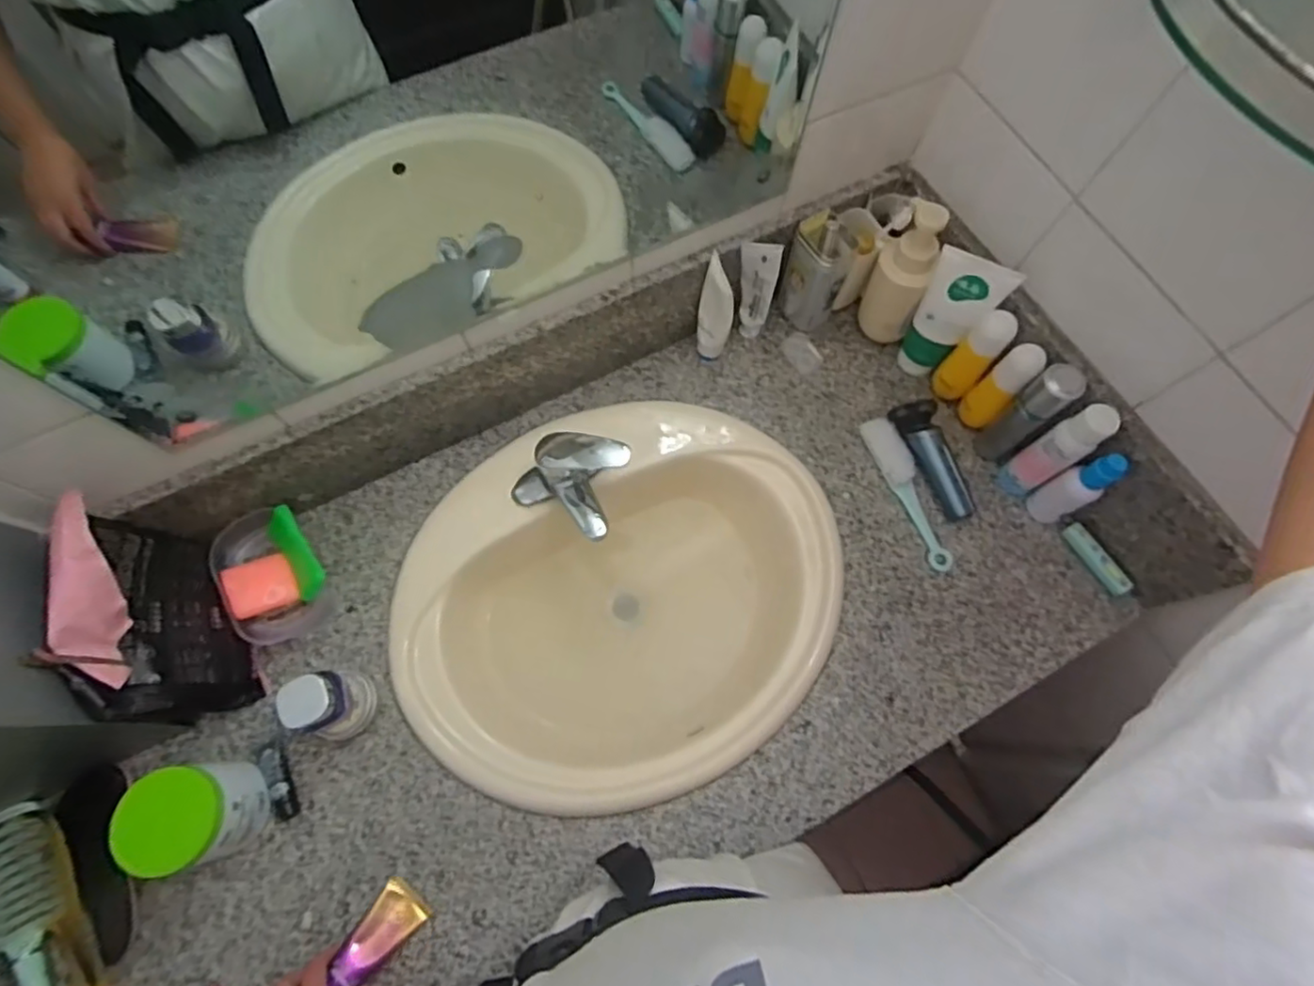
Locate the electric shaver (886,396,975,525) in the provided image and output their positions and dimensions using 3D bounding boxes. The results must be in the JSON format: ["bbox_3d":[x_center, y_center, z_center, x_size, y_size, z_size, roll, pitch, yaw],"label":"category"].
[{"bbox_3d":[0.347,-0.046,0.779,0.051,0.048,0.158,-23,73,-10],"label":"electric shaver"}]

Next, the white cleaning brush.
[{"bbox_3d":[0.308,-0.003,0.780,0.036,0.029,0.203,-16,72,-8],"label":"white cleaning brush"}]

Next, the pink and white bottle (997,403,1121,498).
[{"bbox_3d":[0.447,-0.044,0.715,0.042,0.162,0.041,24,71,6],"label":"pink and white bottle"}]

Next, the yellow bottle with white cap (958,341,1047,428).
[{"bbox_3d":[0.409,-0.121,0.762,0.041,0.139,0.043,39,74,11],"label":"yellow bottle with white cap"}]

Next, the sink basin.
[{"bbox_3d":[-0.044,0.124,0.789,0.512,0.186,0.455,-30,74,-12],"label":"sink basin"}]

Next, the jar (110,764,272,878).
[{"bbox_3d":[-0.438,0.309,0.610,0.084,0.103,0.086,1,70,-2],"label":"jar"}]

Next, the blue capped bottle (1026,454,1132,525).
[{"bbox_3d":[0.481,-0.004,0.722,0.033,0.137,0.041,-21,73,-9],"label":"blue capped bottle"}]

